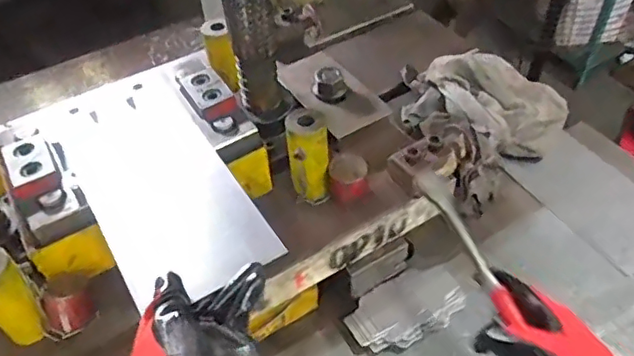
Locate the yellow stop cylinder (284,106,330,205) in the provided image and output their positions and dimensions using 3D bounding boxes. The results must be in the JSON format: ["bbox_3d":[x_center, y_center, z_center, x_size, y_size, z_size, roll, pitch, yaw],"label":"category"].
[{"bbox_3d":[-0.008,-0.021,0.576,0.038,0.100,0.042,-8,47,-3],"label":"yellow stop cylinder"}]

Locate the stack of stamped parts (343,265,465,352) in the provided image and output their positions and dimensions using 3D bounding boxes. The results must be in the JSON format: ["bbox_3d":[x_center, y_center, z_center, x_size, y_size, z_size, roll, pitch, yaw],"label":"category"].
[{"bbox_3d":[0.098,0.146,0.632,0.133,0.029,0.076,-29,51,-21],"label":"stack of stamped parts"}]

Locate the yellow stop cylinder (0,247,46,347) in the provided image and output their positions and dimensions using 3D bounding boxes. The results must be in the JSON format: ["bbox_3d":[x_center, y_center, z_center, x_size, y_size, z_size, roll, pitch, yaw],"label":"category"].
[{"bbox_3d":[-0.260,0.101,0.477,0.037,0.095,0.039,-2,47,3],"label":"yellow stop cylinder"}]

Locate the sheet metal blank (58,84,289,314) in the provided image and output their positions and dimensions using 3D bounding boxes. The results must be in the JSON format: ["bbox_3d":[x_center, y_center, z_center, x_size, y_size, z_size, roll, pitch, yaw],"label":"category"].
[{"bbox_3d":[-0.145,0.005,0.517,0.120,0.009,0.257,-27,51,-18],"label":"sheet metal blank"}]

